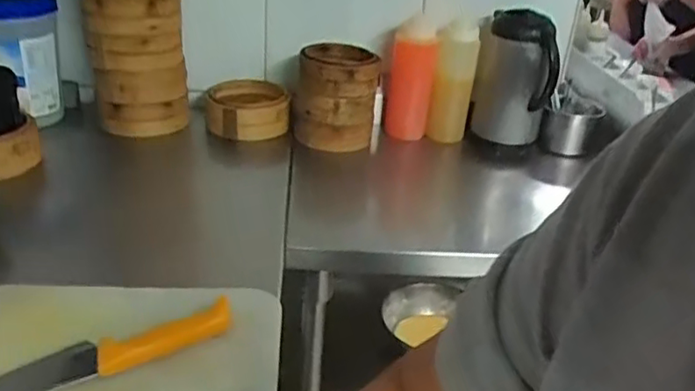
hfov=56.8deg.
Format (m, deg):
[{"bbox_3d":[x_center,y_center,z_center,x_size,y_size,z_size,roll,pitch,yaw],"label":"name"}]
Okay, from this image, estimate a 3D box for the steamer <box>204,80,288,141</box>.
[{"bbox_3d":[-0.192,-0.163,1.213,0.149,0.084,0.131,-15,33,-33],"label":"steamer"}]

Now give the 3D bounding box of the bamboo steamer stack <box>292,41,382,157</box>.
[{"bbox_3d":[-0.020,-0.180,1.185,0.150,0.178,0.147,5,27,0],"label":"bamboo steamer stack"}]

